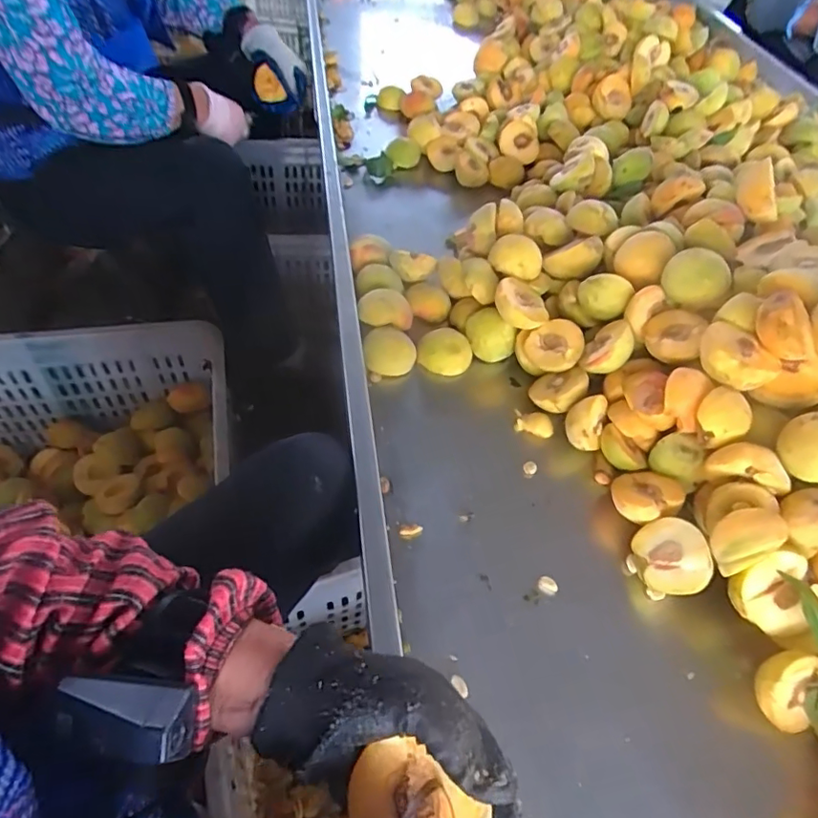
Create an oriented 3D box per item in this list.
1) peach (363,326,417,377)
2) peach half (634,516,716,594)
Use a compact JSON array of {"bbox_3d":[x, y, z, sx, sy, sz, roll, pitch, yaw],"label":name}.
[{"bbox_3d":[-0.022,-0.063,0.606,0.059,0.033,0.052,0,52,-8],"label":"peach"},{"bbox_3d":[0.232,0.131,0.470,0.059,0.030,0.063,-28,50,26],"label":"peach half"}]

